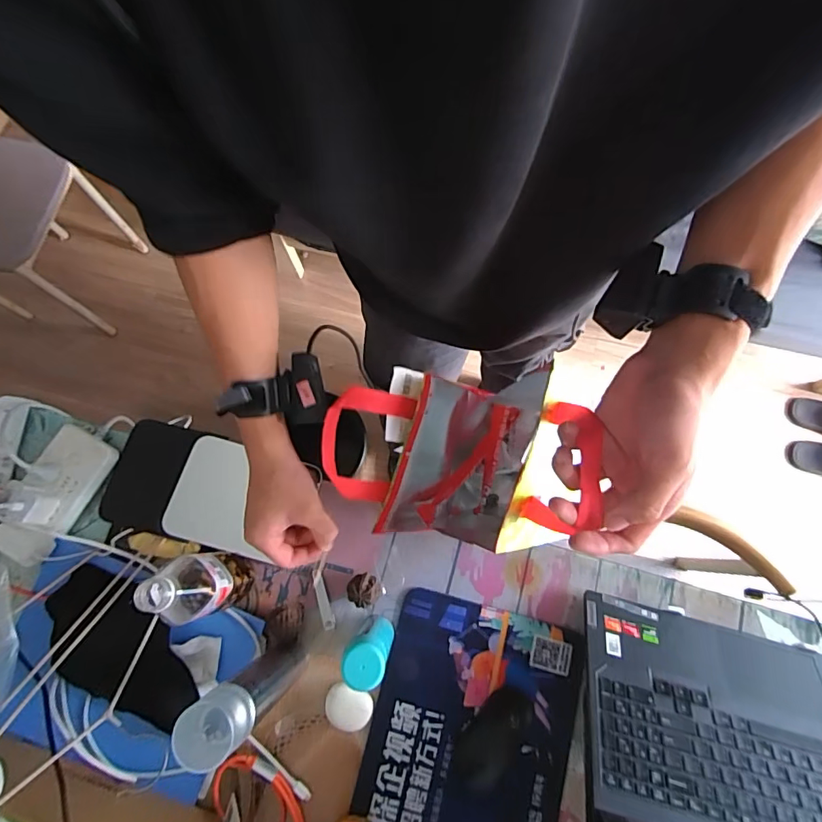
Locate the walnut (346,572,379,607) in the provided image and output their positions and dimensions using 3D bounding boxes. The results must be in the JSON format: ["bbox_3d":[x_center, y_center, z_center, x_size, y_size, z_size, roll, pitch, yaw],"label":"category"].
[{"bbox_3d":[-0.062,0.238,0.647,0.041,0.041,0.041,0,75,2],"label":"walnut"}]

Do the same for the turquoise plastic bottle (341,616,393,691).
[{"bbox_3d":[-0.044,0.269,0.555,0.040,0.180,0.040,0,75,2],"label":"turquoise plastic bottle"}]

